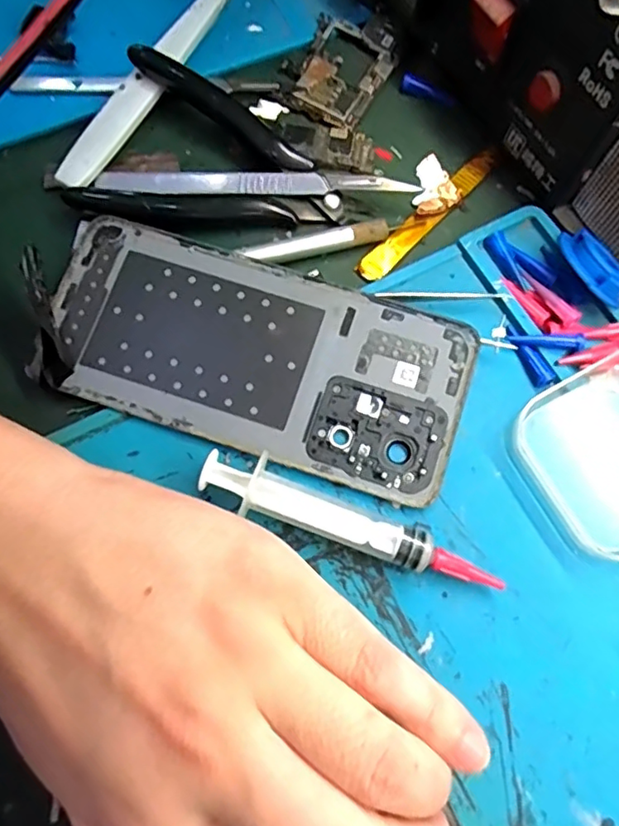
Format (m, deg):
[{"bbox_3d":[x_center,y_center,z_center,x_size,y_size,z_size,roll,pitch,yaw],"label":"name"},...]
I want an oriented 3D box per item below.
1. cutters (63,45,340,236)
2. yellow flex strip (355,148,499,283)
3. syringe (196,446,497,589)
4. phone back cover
[{"bbox_3d":[-0.036,-0.104,0.237,0.099,0.023,0.080,19,72,4],"label":"cutters"},{"bbox_3d":[0.051,-0.084,0.243,0.011,0.004,0.082,43,76,4],"label":"yellow flex strip"},{"bbox_3d":[0.014,0.036,0.194,0.101,0.015,0.017,19,72,4],"label":"syringe"},{"bbox_3d":[-0.022,-0.021,0.213,0.156,0.010,0.070,19,72,4],"label":"phone back cover"}]

